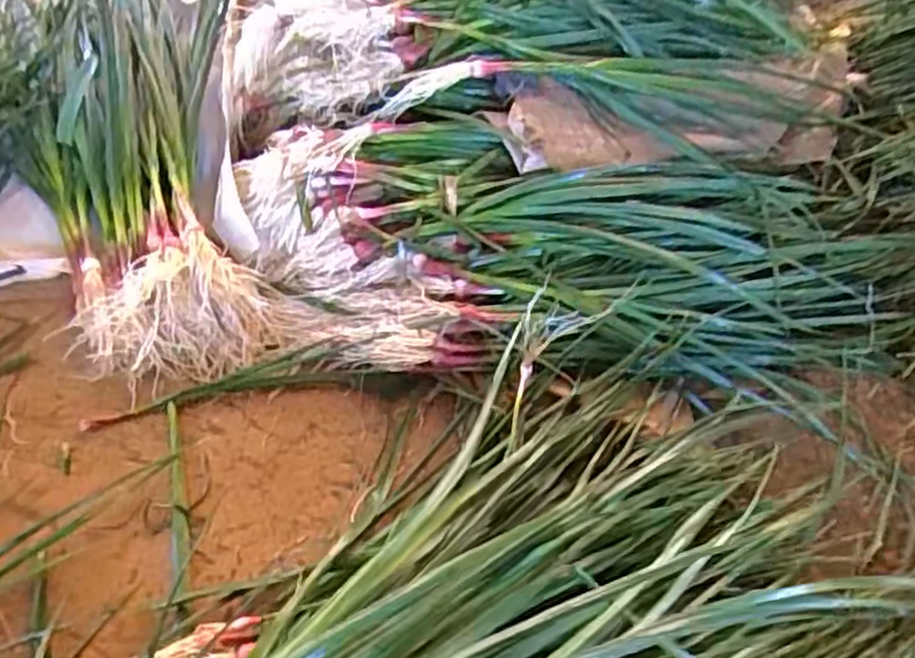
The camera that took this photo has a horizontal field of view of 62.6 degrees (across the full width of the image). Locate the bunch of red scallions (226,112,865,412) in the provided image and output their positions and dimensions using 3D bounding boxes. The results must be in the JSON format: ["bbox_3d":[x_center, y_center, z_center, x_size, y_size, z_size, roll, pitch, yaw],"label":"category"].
[{"bbox_3d":[0.101,-0.067,0.692,0.599,0.097,0.237,2,52,-3],"label":"bunch of red scallions"}]

